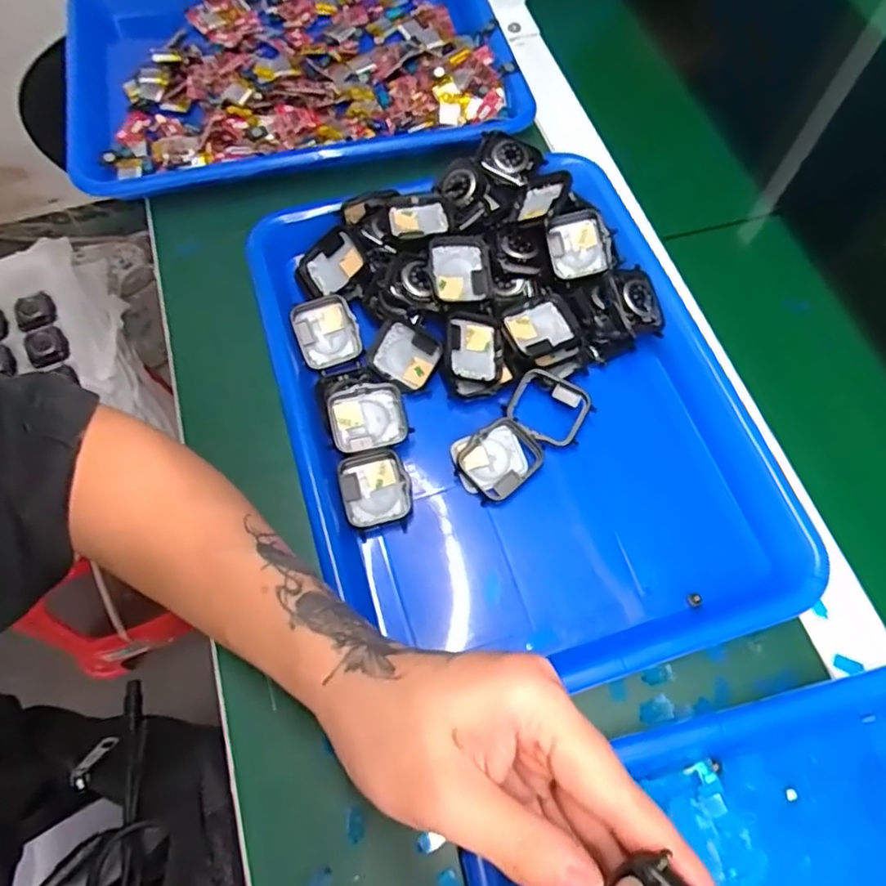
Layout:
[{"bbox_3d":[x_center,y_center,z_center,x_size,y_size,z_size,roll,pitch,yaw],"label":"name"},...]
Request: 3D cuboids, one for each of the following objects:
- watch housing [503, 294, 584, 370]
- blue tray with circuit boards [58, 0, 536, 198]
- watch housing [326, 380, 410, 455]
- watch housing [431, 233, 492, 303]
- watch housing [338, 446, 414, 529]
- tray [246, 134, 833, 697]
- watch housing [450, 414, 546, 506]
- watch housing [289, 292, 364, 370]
[{"bbox_3d":[0.061,-0.067,0.388,0.042,0.010,0.041,-21,66,-10],"label":"watch housing"},{"bbox_3d":[-0.123,-0.303,0.517,0.349,0.041,0.257,-9,65,-5],"label":"blue tray with circuit boards"},{"bbox_3d":[-0.044,-0.014,0.373,0.042,0.011,0.037,-14,82,-7],"label":"watch housing"},{"bbox_3d":[0.011,-0.107,0.400,0.038,0.010,0.043,-3,84,-9],"label":"watch housing"},{"bbox_3d":[-0.038,0.027,0.361,0.038,0.012,0.041,-14,65,-7],"label":"watch housing"},{"bbox_3d":[0.037,-0.029,0.381,0.251,0.052,0.332,-17,65,-8],"label":"tray"},{"bbox_3d":[0.031,0.010,0.367,0.047,0.014,0.038,-29,68,-13],"label":"watch housing"},{"bbox_3d":[-0.074,-0.070,0.407,0.038,0.006,0.043,-20,89,-6],"label":"watch housing"}]

